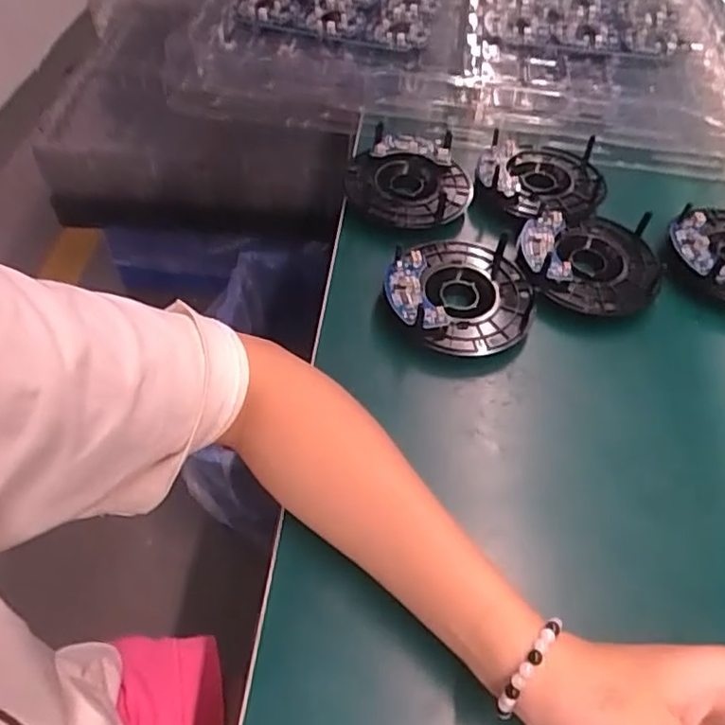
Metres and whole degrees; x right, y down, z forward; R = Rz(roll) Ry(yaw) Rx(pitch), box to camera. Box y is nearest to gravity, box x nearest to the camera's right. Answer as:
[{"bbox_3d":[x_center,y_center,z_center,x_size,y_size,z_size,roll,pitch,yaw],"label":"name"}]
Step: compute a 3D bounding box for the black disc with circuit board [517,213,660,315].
[{"bbox_3d":[0.163,-0.076,0.448,0.094,0.028,0.094,1,54,-2],"label":"black disc with circuit board"}]

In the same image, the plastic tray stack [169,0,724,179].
[{"bbox_3d":[0.131,-0.447,0.707,0.526,0.071,0.573,7,54,3],"label":"plastic tray stack"}]

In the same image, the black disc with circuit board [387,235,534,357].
[{"bbox_3d":[0.068,-0.050,0.426,0.095,0.033,0.098,1,54,-2],"label":"black disc with circuit board"}]

